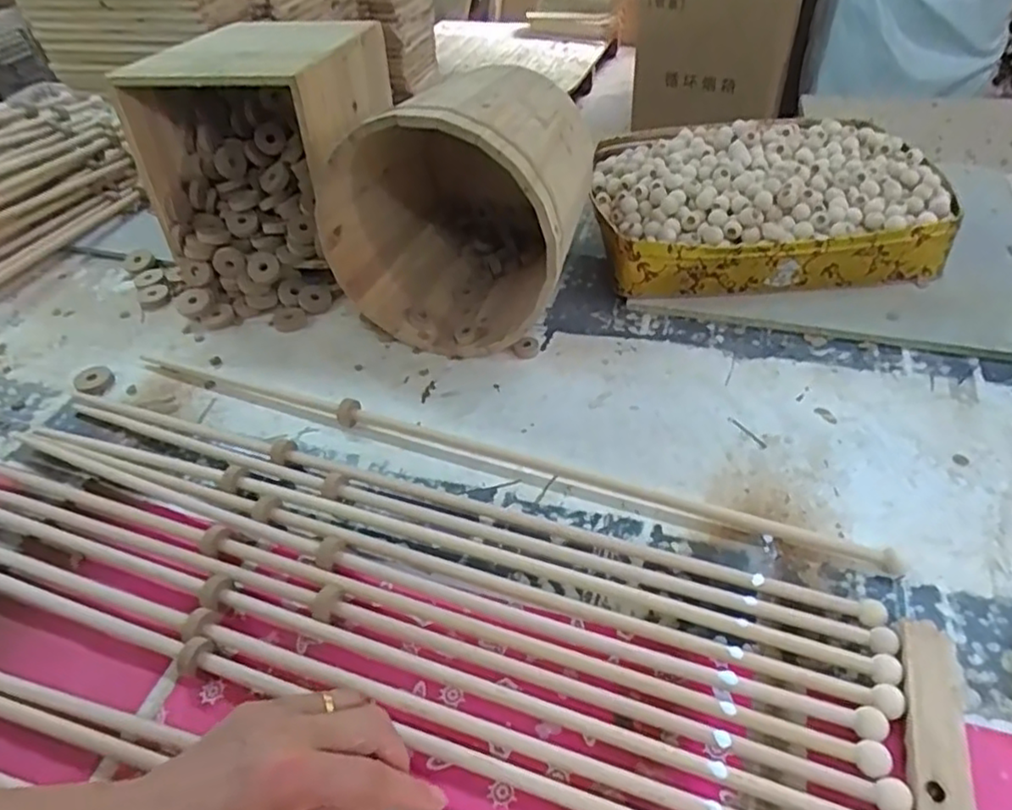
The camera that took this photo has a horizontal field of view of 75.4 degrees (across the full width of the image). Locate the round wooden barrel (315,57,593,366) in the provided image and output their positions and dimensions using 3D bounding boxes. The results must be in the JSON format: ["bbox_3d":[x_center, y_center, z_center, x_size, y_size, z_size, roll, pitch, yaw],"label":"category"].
[{"bbox_3d":[-0.041,-0.201,0.656,0.229,0.224,0.206,9,46,15],"label":"round wooden barrel"}]

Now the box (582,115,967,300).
[{"bbox_3d":[0.286,-0.234,0.758,0.356,0.098,0.281,-1,44,5],"label":"box"}]

